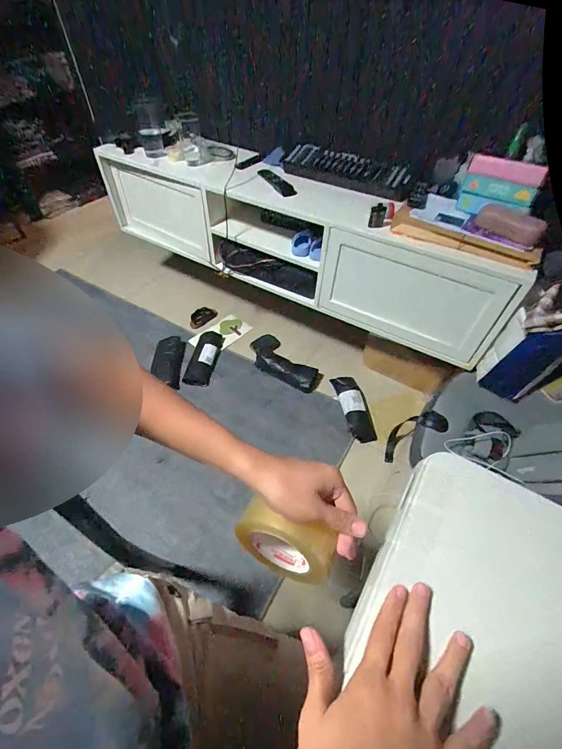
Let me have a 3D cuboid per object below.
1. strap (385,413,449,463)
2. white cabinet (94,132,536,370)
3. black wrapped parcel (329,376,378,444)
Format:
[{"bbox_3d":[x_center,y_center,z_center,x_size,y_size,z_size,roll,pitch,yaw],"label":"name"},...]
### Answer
[{"bbox_3d":[0.452,0.205,1.176,0.068,0.252,0.116,17,44,-28],"label":"strap"},{"bbox_3d":[0.009,-0.567,1.327,1.642,0.386,0.357,25,54,17],"label":"white cabinet"},{"bbox_3d":[0.293,0.125,1.337,0.101,0.036,0.313,-10,51,-10],"label":"black wrapped parcel"}]

